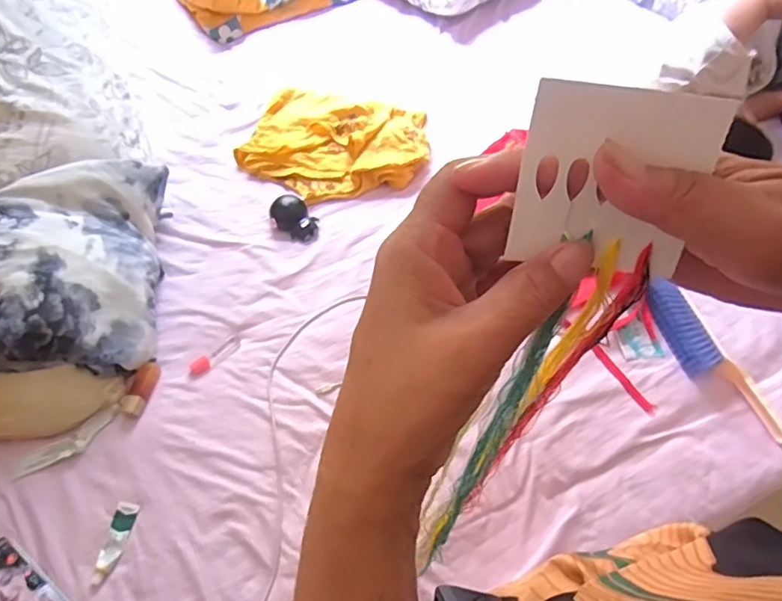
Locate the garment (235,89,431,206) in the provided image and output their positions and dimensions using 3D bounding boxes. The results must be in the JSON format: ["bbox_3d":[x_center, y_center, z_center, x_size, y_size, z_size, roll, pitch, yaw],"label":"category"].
[{"bbox_3d":[-0.103,-0.302,1.052,0.336,0.043,0.279,15,59,6],"label":"garment"}]

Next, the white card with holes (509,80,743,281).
[{"bbox_3d":[0.077,-0.041,0.190,0.062,0.062,0.004,8,27,0],"label":"white card with holes"}]

